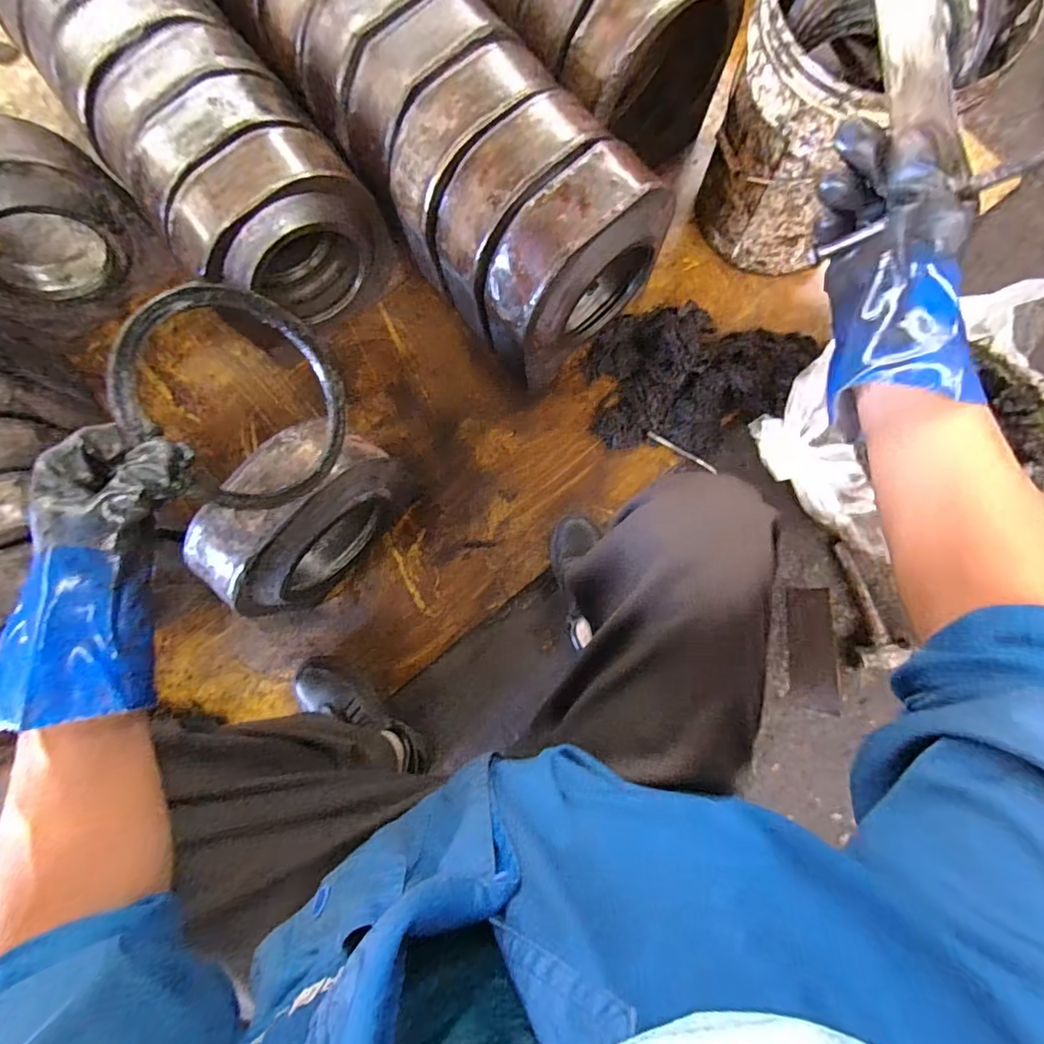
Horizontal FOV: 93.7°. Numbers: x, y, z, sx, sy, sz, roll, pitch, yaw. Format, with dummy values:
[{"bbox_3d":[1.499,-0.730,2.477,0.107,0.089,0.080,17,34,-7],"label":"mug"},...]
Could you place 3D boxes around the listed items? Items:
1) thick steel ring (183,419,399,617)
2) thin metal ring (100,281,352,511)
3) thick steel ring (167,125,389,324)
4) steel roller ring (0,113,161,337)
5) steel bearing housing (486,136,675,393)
[{"bbox_3d":[-0.296,-0.001,0.731,0.112,0.314,0.257,39,87,7],"label":"thick steel ring"},{"bbox_3d":[-0.258,-0.114,0.456,0.021,0.197,0.201,-4,88,38],"label":"thin metal ring"},{"bbox_3d":[-0.358,-0.428,0.765,0.274,0.265,0.128,-38,82,-1],"label":"thick steel ring"},{"bbox_3d":[-0.792,-0.468,0.816,0.297,0.306,0.130,-37,82,-1],"label":"steel roller ring"},{"bbox_3d":[0.082,-0.368,0.753,0.269,0.300,0.120,-42,82,-2],"label":"steel bearing housing"}]

